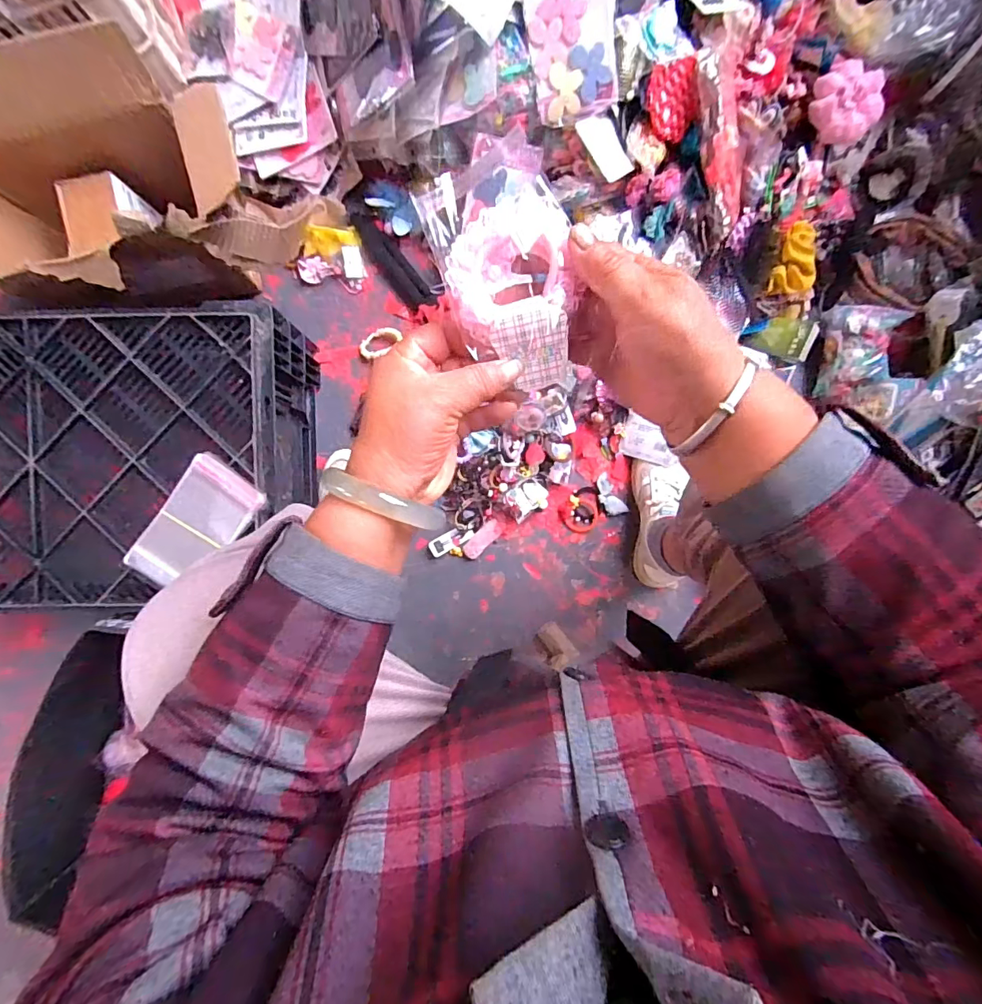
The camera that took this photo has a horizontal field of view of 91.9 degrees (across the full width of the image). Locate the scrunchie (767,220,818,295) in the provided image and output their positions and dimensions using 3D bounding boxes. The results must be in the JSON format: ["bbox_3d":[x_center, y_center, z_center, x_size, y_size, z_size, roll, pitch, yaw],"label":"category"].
[{"bbox_3d":[0.423,-0.344,0.673,0.056,0.041,0.096,-4,92,0],"label":"scrunchie"}]

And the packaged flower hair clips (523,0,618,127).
[{"bbox_3d":[0.099,-0.552,0.574,0.103,0.017,0.144,-3,113,16],"label":"packaged flower hair clips"}]

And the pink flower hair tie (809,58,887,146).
[{"bbox_3d":[0.495,-0.559,0.670,0.094,0.044,0.089,0,92,0],"label":"pink flower hair tie"}]

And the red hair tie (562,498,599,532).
[{"bbox_3d":[0.146,0.022,0.766,0.056,0.013,0.055,0,92,0],"label":"red hair tie"}]

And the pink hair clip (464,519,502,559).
[{"bbox_3d":[-0.012,0.060,0.769,0.074,0.005,0.028,-45,91,1],"label":"pink hair clip"}]

